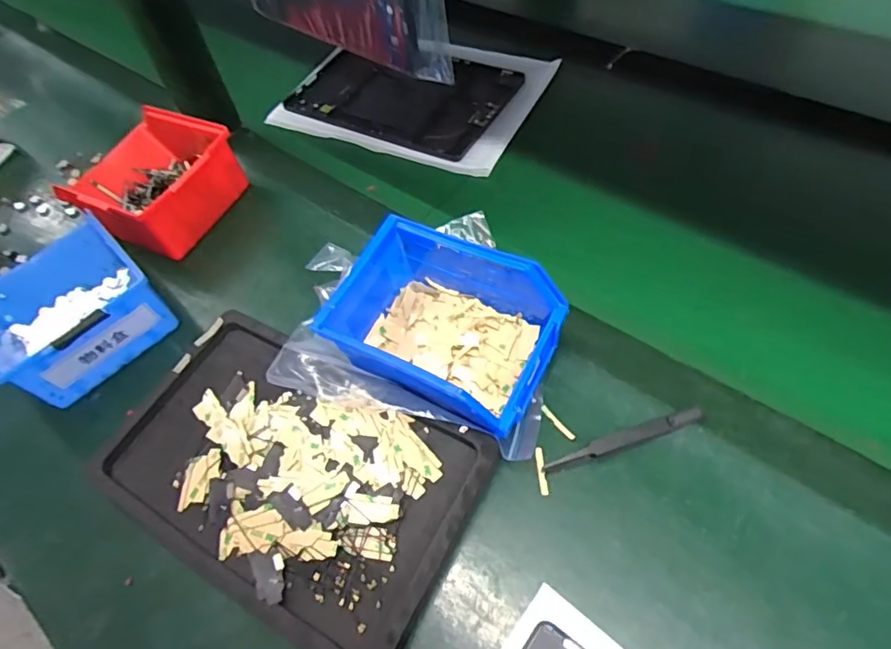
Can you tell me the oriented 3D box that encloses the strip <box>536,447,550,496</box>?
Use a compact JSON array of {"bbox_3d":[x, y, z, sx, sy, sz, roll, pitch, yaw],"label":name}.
[{"bbox_3d":[0.063,0.096,0.354,0.005,0.005,0.031,-5,56,1],"label":"strip"}]

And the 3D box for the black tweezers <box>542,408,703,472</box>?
[{"bbox_3d":[0.119,0.075,0.355,0.111,0.010,0.010,-19,56,-8],"label":"black tweezers"}]

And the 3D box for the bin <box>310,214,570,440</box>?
[{"bbox_3d":[0.004,-0.003,0.384,0.142,0.069,0.123,21,62,19],"label":"bin"}]

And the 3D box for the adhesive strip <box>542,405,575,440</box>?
[{"bbox_3d":[0.077,0.067,0.371,0.005,0.004,0.031,-36,60,-18],"label":"adhesive strip"}]

